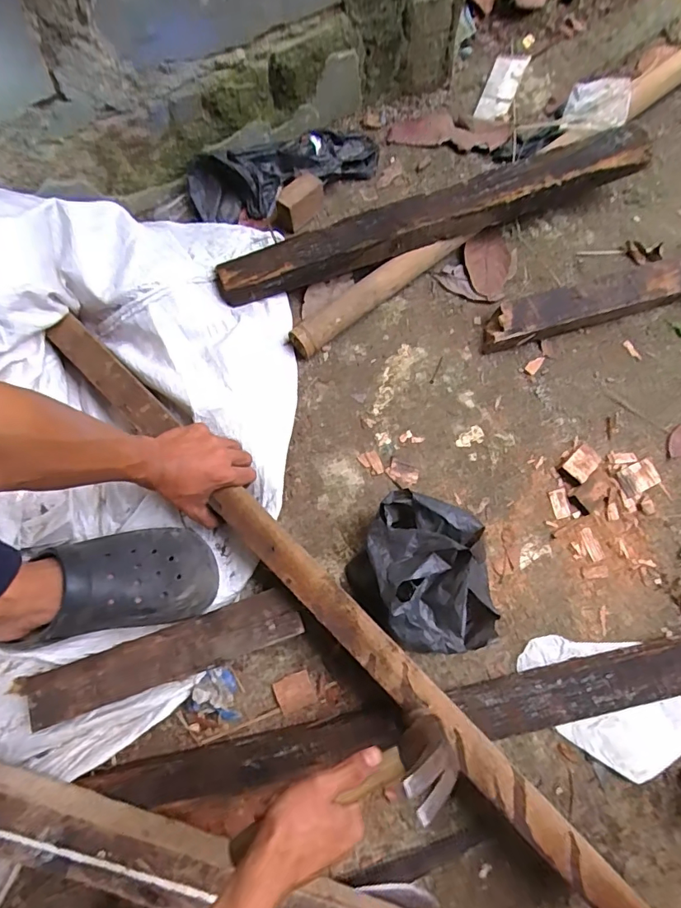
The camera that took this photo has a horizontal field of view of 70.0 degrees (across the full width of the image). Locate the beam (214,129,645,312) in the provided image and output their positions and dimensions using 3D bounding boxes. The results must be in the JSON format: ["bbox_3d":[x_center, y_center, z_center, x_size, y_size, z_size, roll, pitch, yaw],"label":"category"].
[{"bbox_3d":[0.141,-0.352,0.717,0.664,0.055,0.075,-20,76,-6],"label":"beam"}]

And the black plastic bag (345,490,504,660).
[{"bbox_3d":[0.107,0.151,0.602,0.178,0.115,0.171,28,76,5],"label":"black plastic bag"}]

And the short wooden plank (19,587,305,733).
[{"bbox_3d":[-0.203,0.235,0.565,0.309,0.016,0.059,-19,79,-7],"label":"short wooden plank"}]

